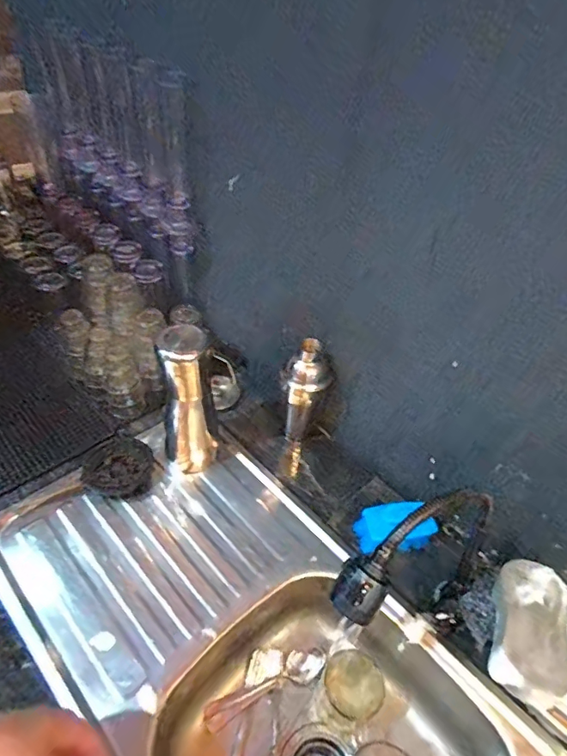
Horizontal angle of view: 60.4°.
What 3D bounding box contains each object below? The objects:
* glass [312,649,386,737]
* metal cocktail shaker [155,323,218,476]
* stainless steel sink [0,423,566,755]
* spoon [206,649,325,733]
[{"bbox_3d":[0.085,0.419,0.643,0.075,0.129,0.064,20,45,13],"label":"glass"},{"bbox_3d":[-0.144,0.041,0.740,0.078,0.253,0.064,-5,44,-12],"label":"metal cocktail shaker"},{"bbox_3d":[-0.047,0.383,0.659,0.406,0.154,0.742,-31,55,-33],"label":"stainless steel sink"},{"bbox_3d":[-0.024,0.429,0.681,0.177,0.020,0.039,-15,48,-22],"label":"spoon"}]

